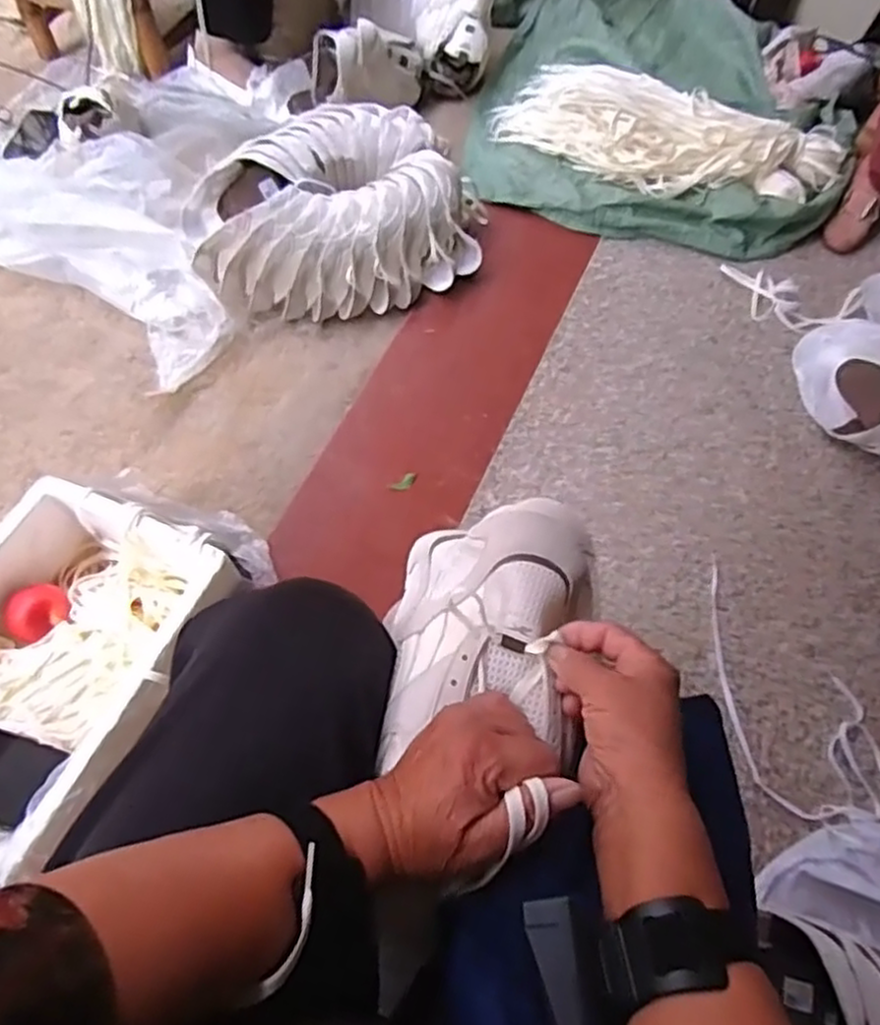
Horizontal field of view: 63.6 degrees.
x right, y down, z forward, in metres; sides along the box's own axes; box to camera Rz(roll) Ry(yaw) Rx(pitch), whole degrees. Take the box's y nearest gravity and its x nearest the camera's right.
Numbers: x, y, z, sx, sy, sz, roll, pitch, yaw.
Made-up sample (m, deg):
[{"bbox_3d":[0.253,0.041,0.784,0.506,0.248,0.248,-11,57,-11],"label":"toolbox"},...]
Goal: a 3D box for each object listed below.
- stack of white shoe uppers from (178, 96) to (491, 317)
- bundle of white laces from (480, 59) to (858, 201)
[{"bbox_3d":[-0.165,-0.487,1.115,0.447,0.117,0.372,-16,68,-14],"label":"stack of white shoe uppers"},{"bbox_3d":[0.402,-0.680,1.257,0.593,0.065,0.234,25,64,5],"label":"bundle of white laces"}]

